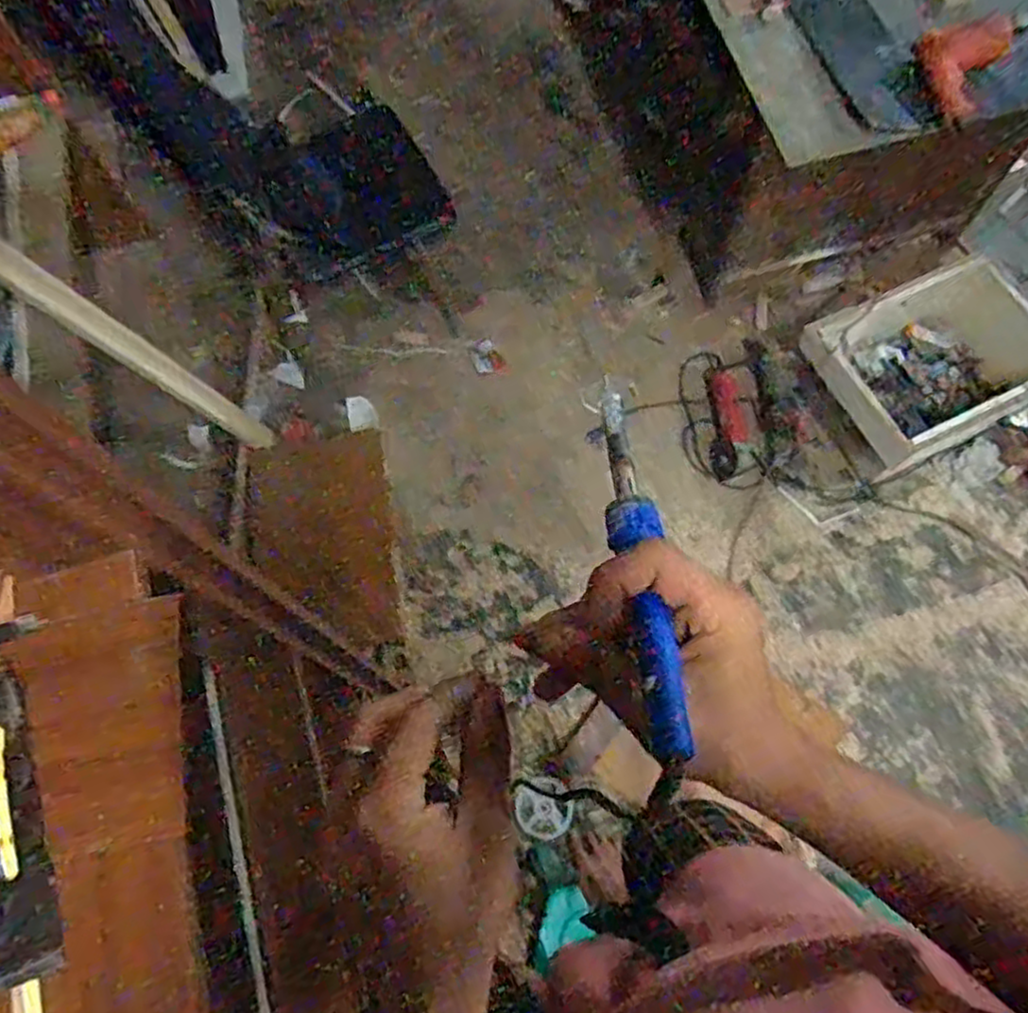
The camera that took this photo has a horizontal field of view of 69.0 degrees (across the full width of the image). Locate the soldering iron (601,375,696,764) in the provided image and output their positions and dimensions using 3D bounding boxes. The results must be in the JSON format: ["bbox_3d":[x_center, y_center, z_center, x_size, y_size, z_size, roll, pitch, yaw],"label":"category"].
[{"bbox_3d":[0.056,0.013,0.353,0.022,0.026,0.205,-5,53,-1],"label":"soldering iron"}]

